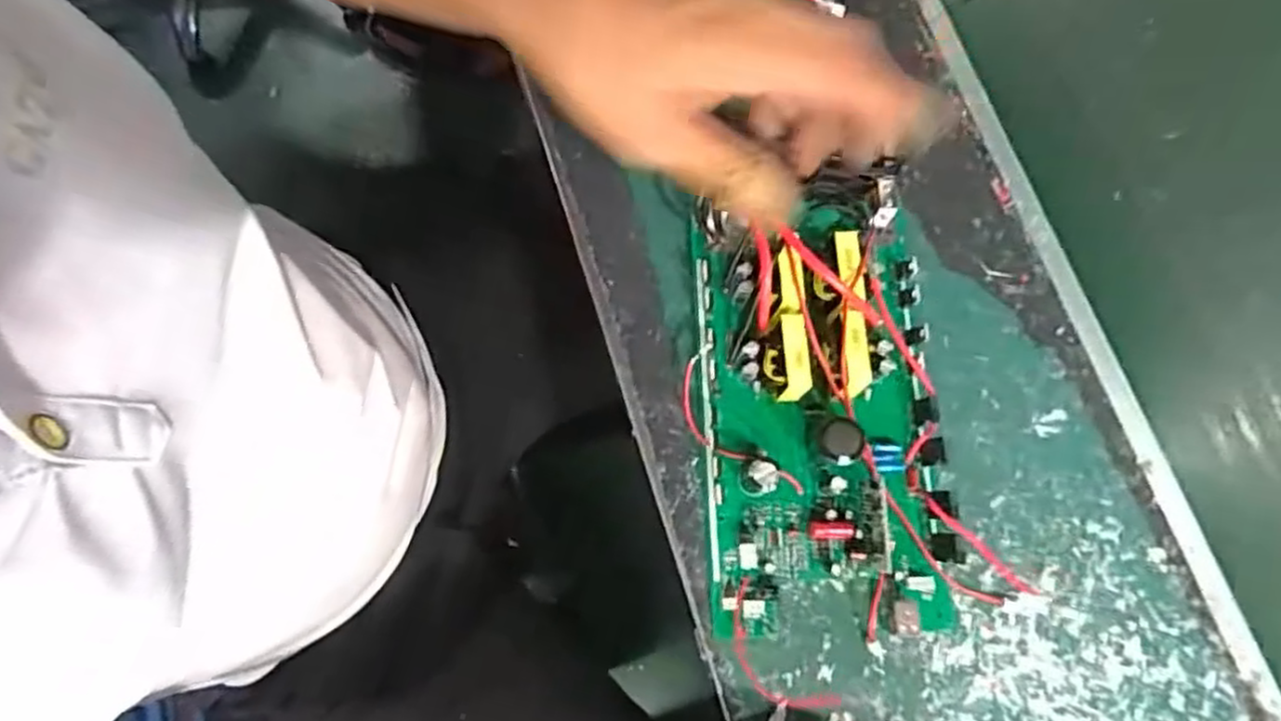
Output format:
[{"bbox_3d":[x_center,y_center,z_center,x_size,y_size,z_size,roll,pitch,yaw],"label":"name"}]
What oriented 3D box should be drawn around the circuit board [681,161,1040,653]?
[{"bbox_3d":[0.104,0.012,0.398,0.150,0.064,0.258,-6,75,-3],"label":"circuit board"}]

